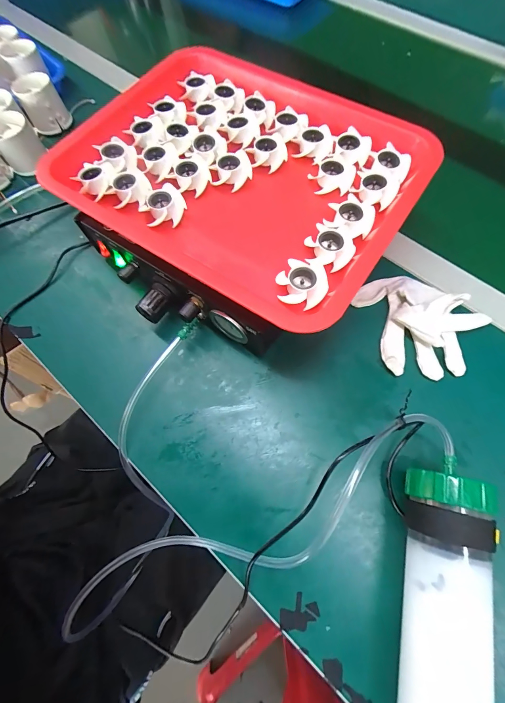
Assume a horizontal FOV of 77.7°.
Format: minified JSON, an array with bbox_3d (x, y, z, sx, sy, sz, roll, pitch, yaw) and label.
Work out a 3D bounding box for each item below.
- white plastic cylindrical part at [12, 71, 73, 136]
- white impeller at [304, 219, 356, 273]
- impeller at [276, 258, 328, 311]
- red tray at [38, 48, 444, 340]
[{"bbox_3d":[-0.297,-0.351,0.444,0.052,0.049,0.053,-29,70,-10],"label":"white plastic cylindrical part"},{"bbox_3d":[0.072,-0.096,0.284,0.036,0.016,0.042,-28,70,-9],"label":"white impeller"},{"bbox_3d":[0.044,-0.059,0.269,0.042,0.013,0.047,-13,68,-4],"label":"impeller"},{"bbox_3d":[-0.011,-0.180,0.315,0.323,0.033,0.259,32,72,13],"label":"red tray"}]

